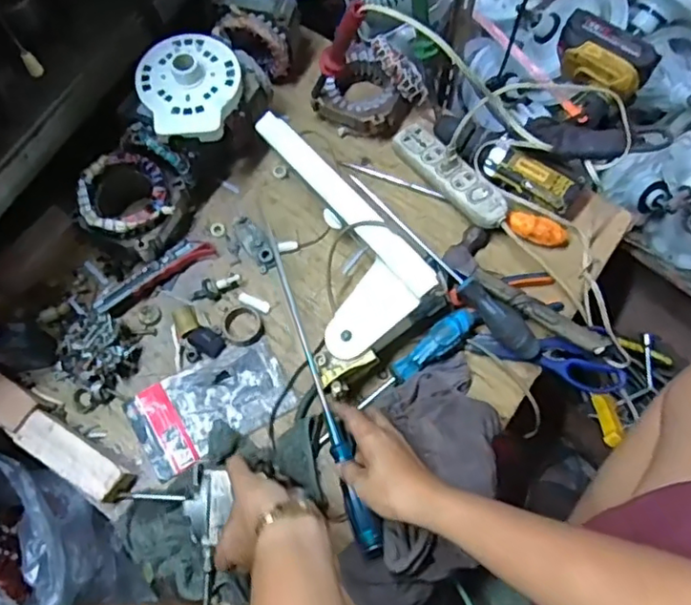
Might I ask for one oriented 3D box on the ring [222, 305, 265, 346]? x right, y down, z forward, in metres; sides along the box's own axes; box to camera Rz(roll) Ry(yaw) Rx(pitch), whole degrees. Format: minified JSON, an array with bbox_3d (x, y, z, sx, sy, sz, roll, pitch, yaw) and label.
[{"bbox_3d":[-0.120,0.025,0.700,0.047,0.017,0.052,-20,71,-6],"label":"ring"}]

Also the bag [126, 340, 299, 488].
[{"bbox_3d":[-0.153,0.114,0.679,0.173,0.005,0.099,-29,72,-9],"label":"bag"}]

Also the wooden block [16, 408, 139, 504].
[{"bbox_3d":[-0.288,0.166,0.641,0.126,0.034,0.040,31,73,12],"label":"wooden block"}]

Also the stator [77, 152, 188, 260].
[{"bbox_3d":[-0.251,-0.112,0.709,0.105,0.073,0.104,0,70,1],"label":"stator"}]

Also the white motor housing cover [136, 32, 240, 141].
[{"bbox_3d":[-0.182,-0.248,0.677,0.114,0.035,0.125,10,70,5],"label":"white motor housing cover"}]

